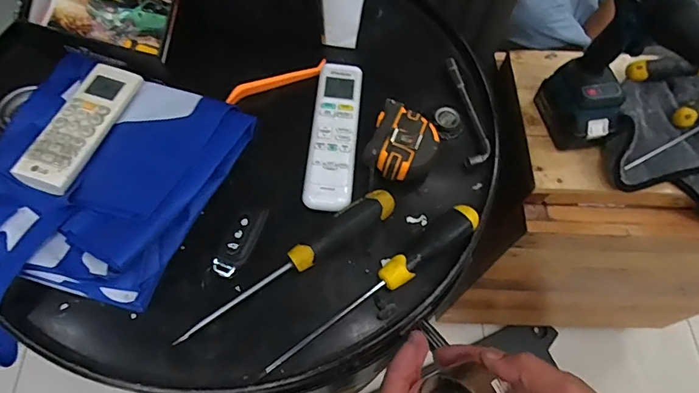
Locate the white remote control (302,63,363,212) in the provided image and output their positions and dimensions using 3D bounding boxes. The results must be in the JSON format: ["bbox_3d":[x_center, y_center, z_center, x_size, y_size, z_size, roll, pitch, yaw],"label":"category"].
[{"bbox_3d":[-0.015,-0.072,0.501,0.050,0.015,0.184,5,61,-1],"label":"white remote control"}]

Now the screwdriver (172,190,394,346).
[{"bbox_3d":[-0.053,0.062,0.433,0.228,0.024,0.026,-32,68,-19],"label":"screwdriver"}]

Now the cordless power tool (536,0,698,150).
[{"bbox_3d":[0.347,-0.158,0.594,0.078,0.244,0.147,-13,63,-10],"label":"cordless power tool"}]

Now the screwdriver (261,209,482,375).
[{"bbox_3d":[0.026,0.085,0.435,0.237,0.034,0.031,-35,69,-20],"label":"screwdriver"}]

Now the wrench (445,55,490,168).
[{"bbox_3d":[0.136,-0.101,0.537,0.027,0.013,0.145,-2,61,-5],"label":"wrench"}]

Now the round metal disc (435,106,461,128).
[{"bbox_3d":[0.112,-0.090,0.536,0.028,0.006,0.025,16,62,5],"label":"round metal disc"}]

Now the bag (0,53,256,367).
[{"bbox_3d":[-0.252,-0.001,0.437,0.230,0.052,0.300,18,62,6],"label":"bag"}]

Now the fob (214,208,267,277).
[{"bbox_3d":[-0.100,0.042,0.440,0.029,0.012,0.070,27,67,10],"label":"fob"}]

